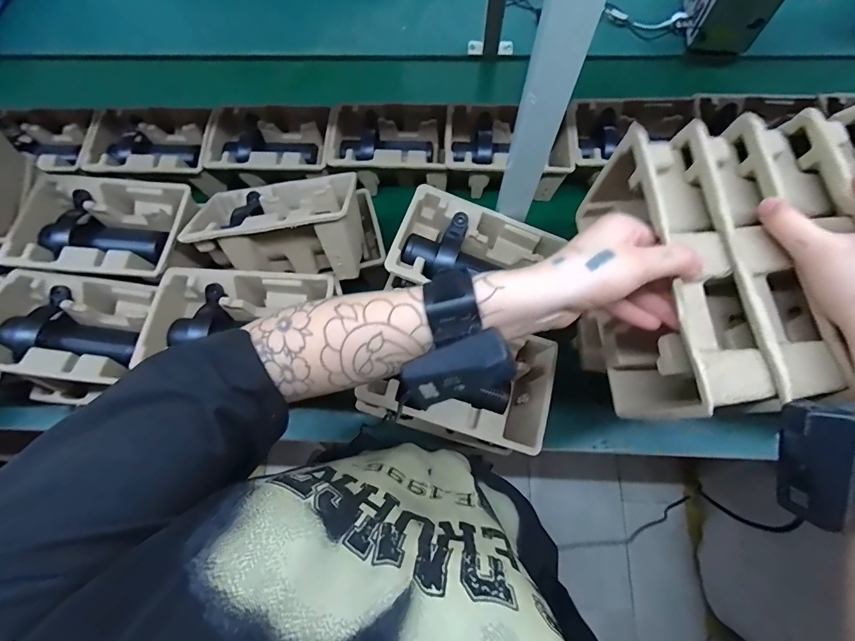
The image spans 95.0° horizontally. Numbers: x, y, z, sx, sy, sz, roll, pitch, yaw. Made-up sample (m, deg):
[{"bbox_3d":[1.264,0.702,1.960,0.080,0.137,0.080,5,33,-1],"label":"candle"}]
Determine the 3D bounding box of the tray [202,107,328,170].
[{"bbox_3d":[-0.296,-0.335,0.736,0.214,0.062,0.145,-1,72,2],"label":"tray"}]

